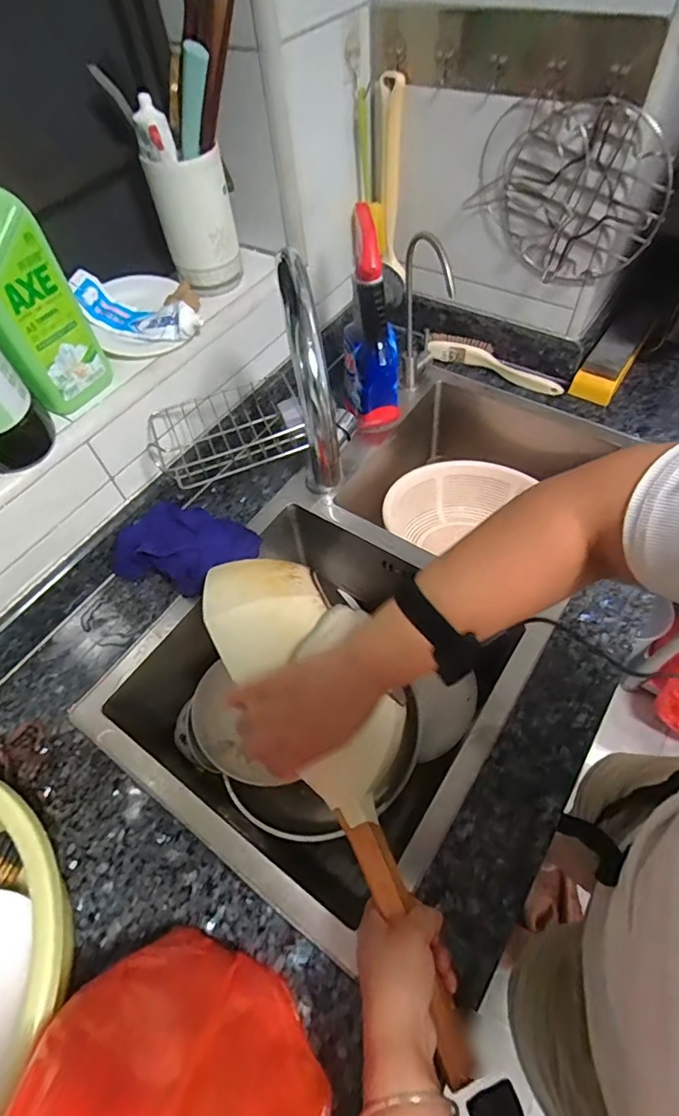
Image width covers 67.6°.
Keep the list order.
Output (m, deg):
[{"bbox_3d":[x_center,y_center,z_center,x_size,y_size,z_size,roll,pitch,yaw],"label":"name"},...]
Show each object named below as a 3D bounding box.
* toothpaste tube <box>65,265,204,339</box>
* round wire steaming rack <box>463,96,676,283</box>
[{"bbox_3d":[-0.252,-0.313,0.638,0.164,0.055,0.069,14,60,13],"label":"toothpaste tube"},{"bbox_3d":[0.291,-0.467,0.656,0.236,0.189,0.032,27,64,20],"label":"round wire steaming rack"}]

